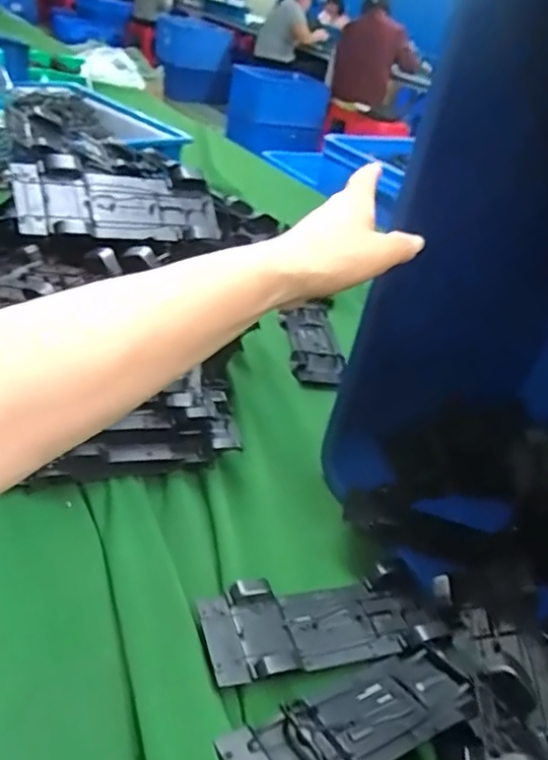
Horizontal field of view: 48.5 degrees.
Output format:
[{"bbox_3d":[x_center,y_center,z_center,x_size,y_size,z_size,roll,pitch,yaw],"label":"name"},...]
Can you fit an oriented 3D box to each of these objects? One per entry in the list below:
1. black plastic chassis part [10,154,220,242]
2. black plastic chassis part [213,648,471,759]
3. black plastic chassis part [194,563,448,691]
[{"bbox_3d":[-0.150,-0.176,0.602,0.194,0.034,0.075,-4,73,-32],"label":"black plastic chassis part"},{"bbox_3d":[0.055,0.229,0.399,0.171,0.031,0.071,-10,21,-28],"label":"black plastic chassis part"},{"bbox_3d":[0.037,0.189,0.474,0.183,0.028,0.076,-1,38,-21],"label":"black plastic chassis part"}]

